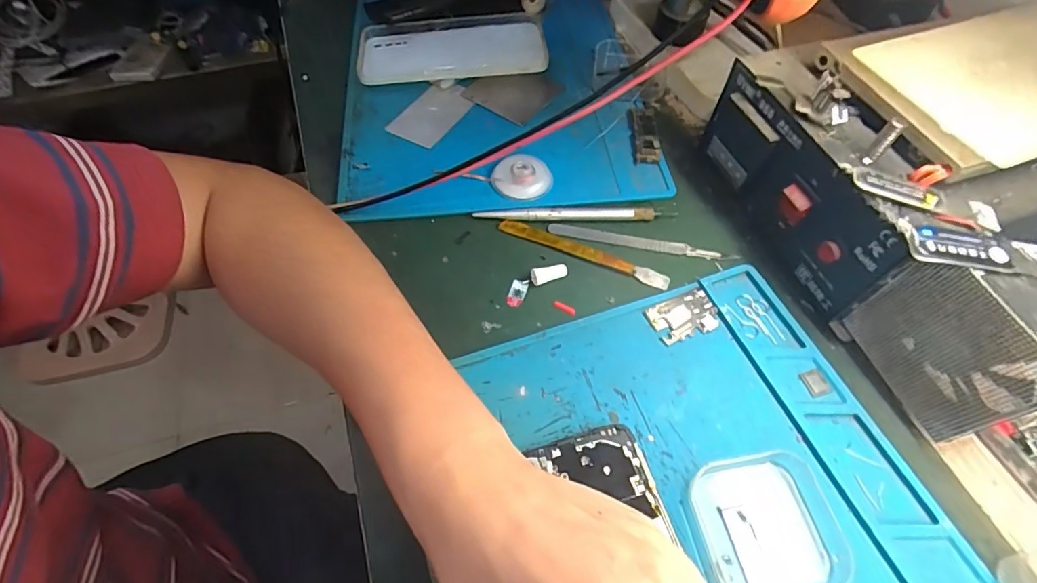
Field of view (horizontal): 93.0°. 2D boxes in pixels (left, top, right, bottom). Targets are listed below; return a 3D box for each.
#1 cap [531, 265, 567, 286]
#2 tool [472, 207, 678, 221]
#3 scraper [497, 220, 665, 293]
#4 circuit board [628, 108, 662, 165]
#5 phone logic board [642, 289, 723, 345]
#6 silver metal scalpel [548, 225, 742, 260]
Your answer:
[{"bbox_3d":[0.020,-0.012,0.323,0.025,0.008,0.009,-18,59,-12],"label":"cap"},{"bbox_3d":[0.041,-0.056,0.351,0.142,0.006,0.012,-1,57,-1],"label":"tool"},{"bbox_3d":[0.043,-0.027,0.335,0.121,0.004,0.011,20,59,13],"label":"scraper"},{"bbox_3d":[0.103,-0.129,0.399,0.021,0.011,0.062,1,57,0],"label":"circuit board"},{"bbox_3d":[0.104,0.016,0.308,0.042,0.004,0.027,-18,59,-11],"label":"phone logic board"},{"bbox_3d":[0.085,-0.033,0.341,0.127,0.004,0.010,9,57,6],"label":"silver metal scalpel"}]

